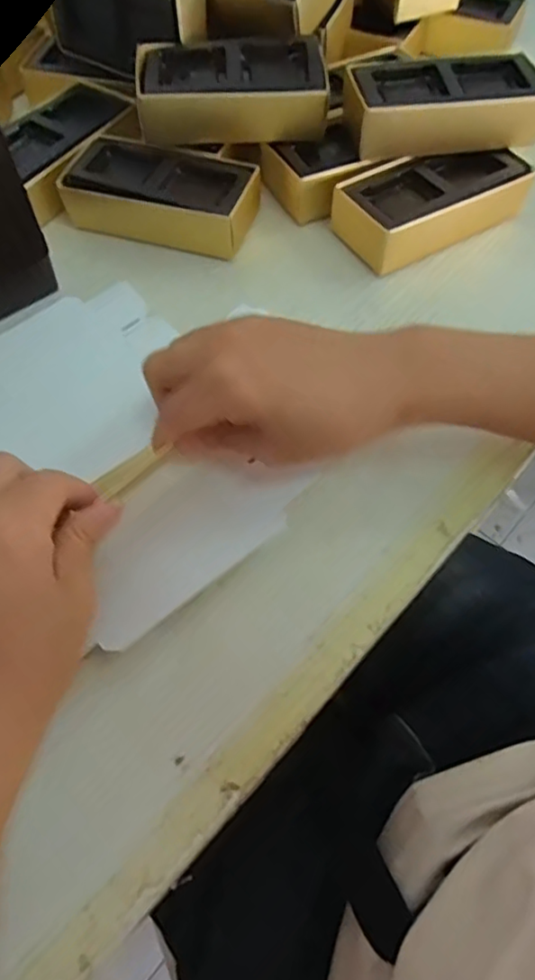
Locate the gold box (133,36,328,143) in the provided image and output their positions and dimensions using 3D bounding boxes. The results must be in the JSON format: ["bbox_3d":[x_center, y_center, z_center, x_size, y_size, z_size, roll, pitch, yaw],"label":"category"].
[{"bbox_3d":[-0.023,-0.251,0.374,0.113,0.039,0.060,-4,61,0],"label":"gold box"}]

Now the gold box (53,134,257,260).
[{"bbox_3d":[-0.066,-0.188,0.374,0.113,0.033,0.057,14,62,8],"label":"gold box"}]

